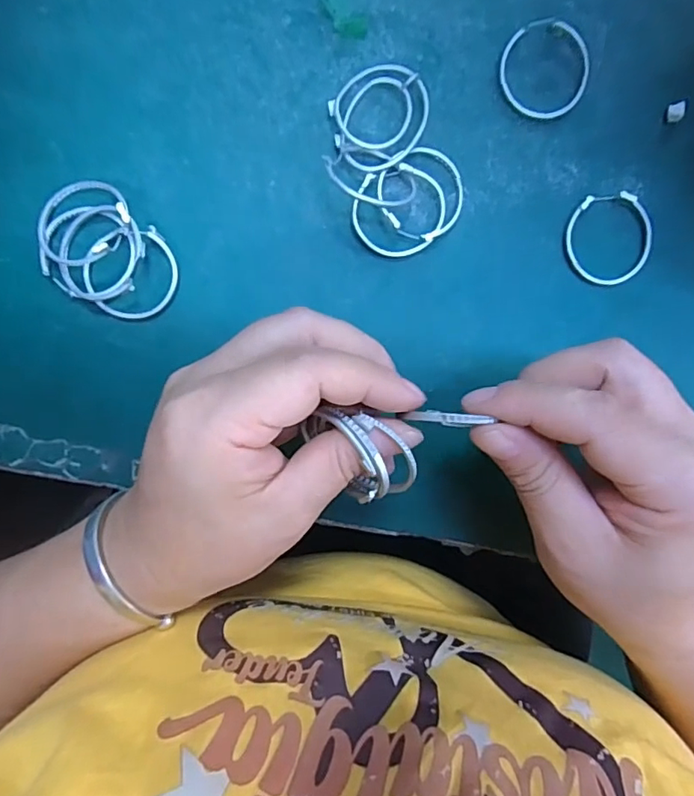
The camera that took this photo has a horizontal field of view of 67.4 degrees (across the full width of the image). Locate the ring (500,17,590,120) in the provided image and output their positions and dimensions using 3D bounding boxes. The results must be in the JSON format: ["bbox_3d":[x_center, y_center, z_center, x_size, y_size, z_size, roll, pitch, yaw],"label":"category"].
[{"bbox_3d":[0.089,-0.147,0.232,0.040,0.006,0.040,0,93,-3],"label":"ring"}]

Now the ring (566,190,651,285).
[{"bbox_3d":[0.120,-0.072,0.237,0.039,0.006,0.040,0,93,-3],"label":"ring"}]

